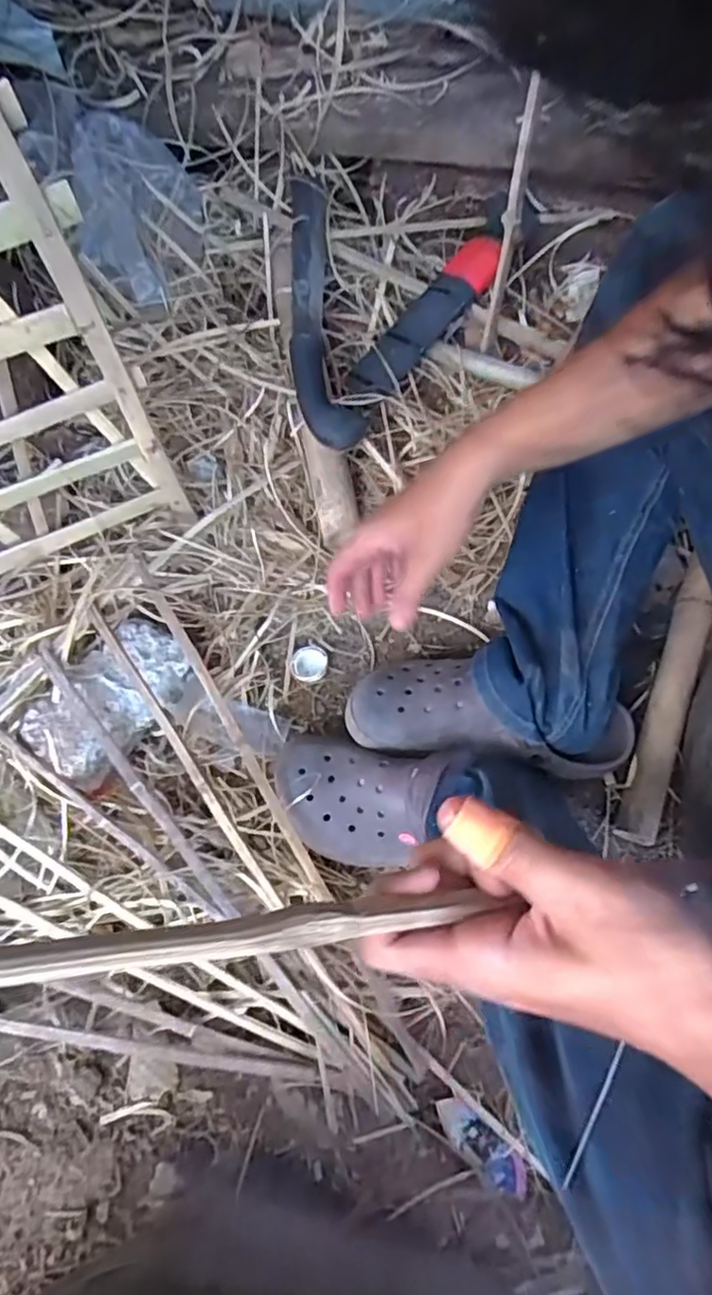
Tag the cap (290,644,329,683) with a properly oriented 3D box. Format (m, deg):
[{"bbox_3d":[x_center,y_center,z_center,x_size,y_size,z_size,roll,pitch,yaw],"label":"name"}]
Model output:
[{"bbox_3d":[-0.050,0.018,0.696,0.039,0.014,0.037,0,72,0],"label":"cap"}]

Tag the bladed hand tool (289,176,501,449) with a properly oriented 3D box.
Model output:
[{"bbox_3d":[0.046,-0.396,0.776,0.237,0.063,0.384,-2,72,-1],"label":"bladed hand tool"}]

